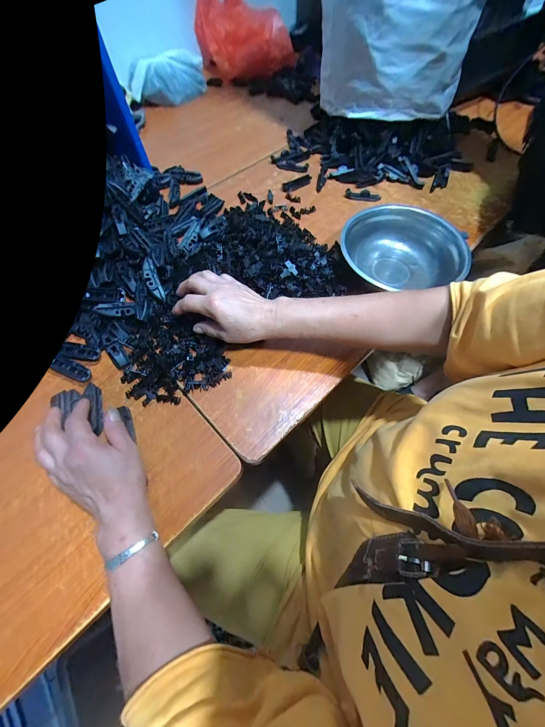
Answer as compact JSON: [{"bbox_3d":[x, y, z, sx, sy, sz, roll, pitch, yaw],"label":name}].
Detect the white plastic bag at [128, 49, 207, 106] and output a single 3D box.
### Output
[{"bbox_3d":[-0.292,-0.795,0.768,0.239,0.085,0.085,-39,69,-17],"label":"white plastic bag"}]

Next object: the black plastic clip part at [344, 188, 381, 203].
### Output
[{"bbox_3d":[0.194,-0.362,0.589,0.074,0.009,0.026,17,65,9],"label":"black plastic clip part"}]

